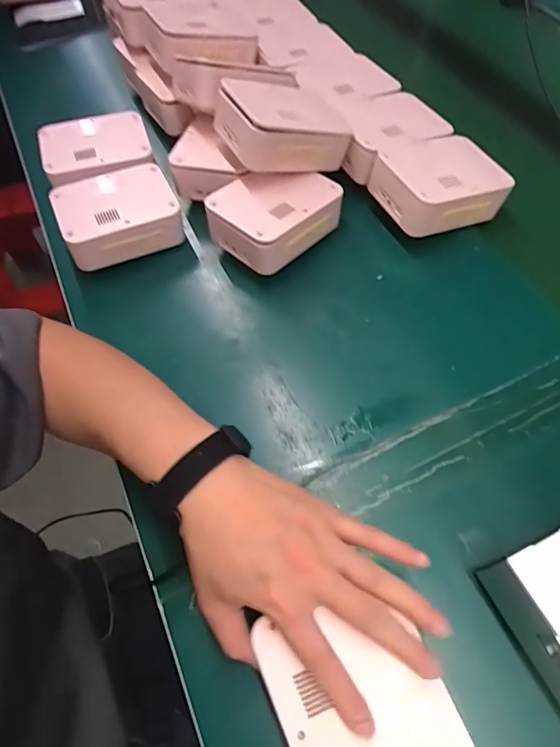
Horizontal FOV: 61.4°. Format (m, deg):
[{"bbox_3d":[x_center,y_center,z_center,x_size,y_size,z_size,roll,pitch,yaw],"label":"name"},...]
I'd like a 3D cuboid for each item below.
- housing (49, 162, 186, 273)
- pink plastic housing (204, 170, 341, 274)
[{"bbox_3d":[-0.187,-0.185,0.550,0.127,0.050,0.105,-24,61,-10],"label":"housing"},{"bbox_3d":[-0.007,-0.180,0.524,0.129,0.058,0.106,-40,65,-17],"label":"pink plastic housing"}]

